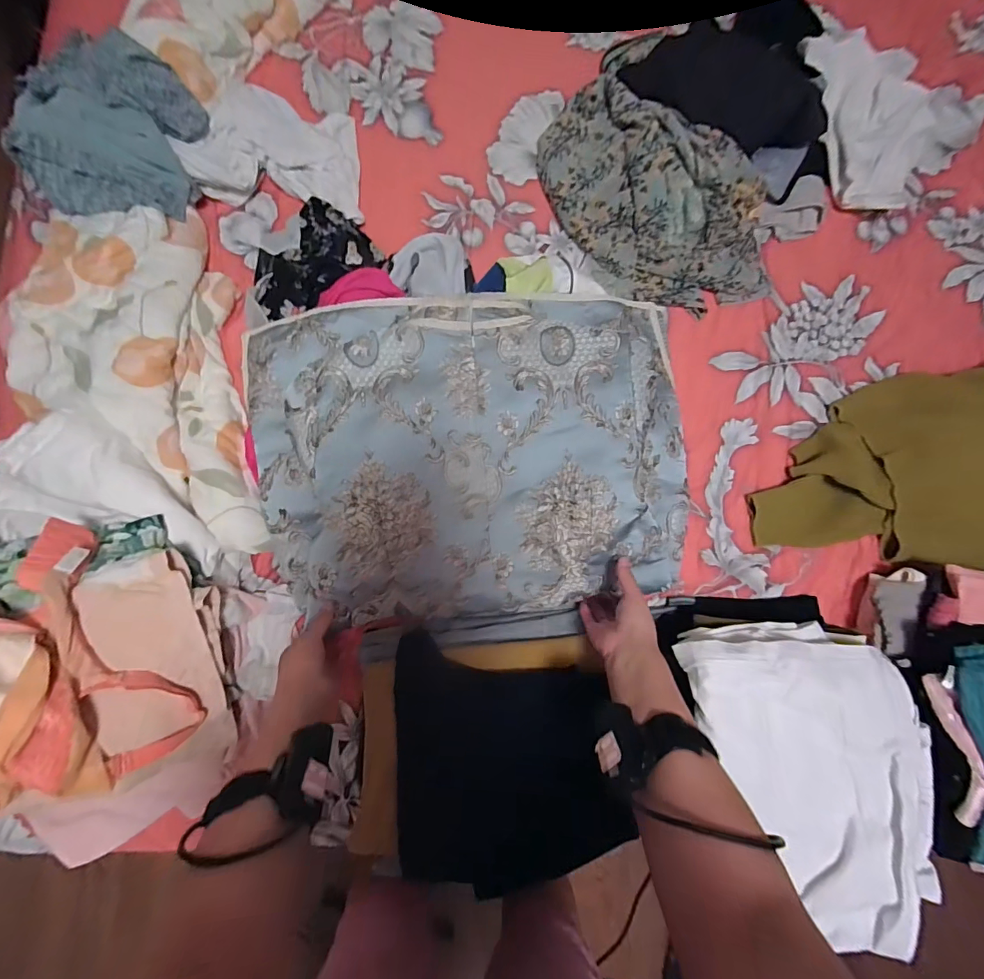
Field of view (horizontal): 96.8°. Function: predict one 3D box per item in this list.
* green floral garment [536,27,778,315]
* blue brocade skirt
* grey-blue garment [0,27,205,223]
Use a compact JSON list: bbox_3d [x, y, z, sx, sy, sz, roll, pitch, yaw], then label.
[{"bbox_3d":[0.251,-0.490,0.695,0.269,0.092,0.469,-31,85,-5],"label":"green floral garment"},{"bbox_3d":[-0.017,-0.038,0.602,0.586,0.086,0.471,-5,83,-2],"label":"blue brocade skirt"},{"bbox_3d":[-0.546,-0.519,0.630,0.223,0.073,0.245,25,79,-3],"label":"grey-blue garment"}]

